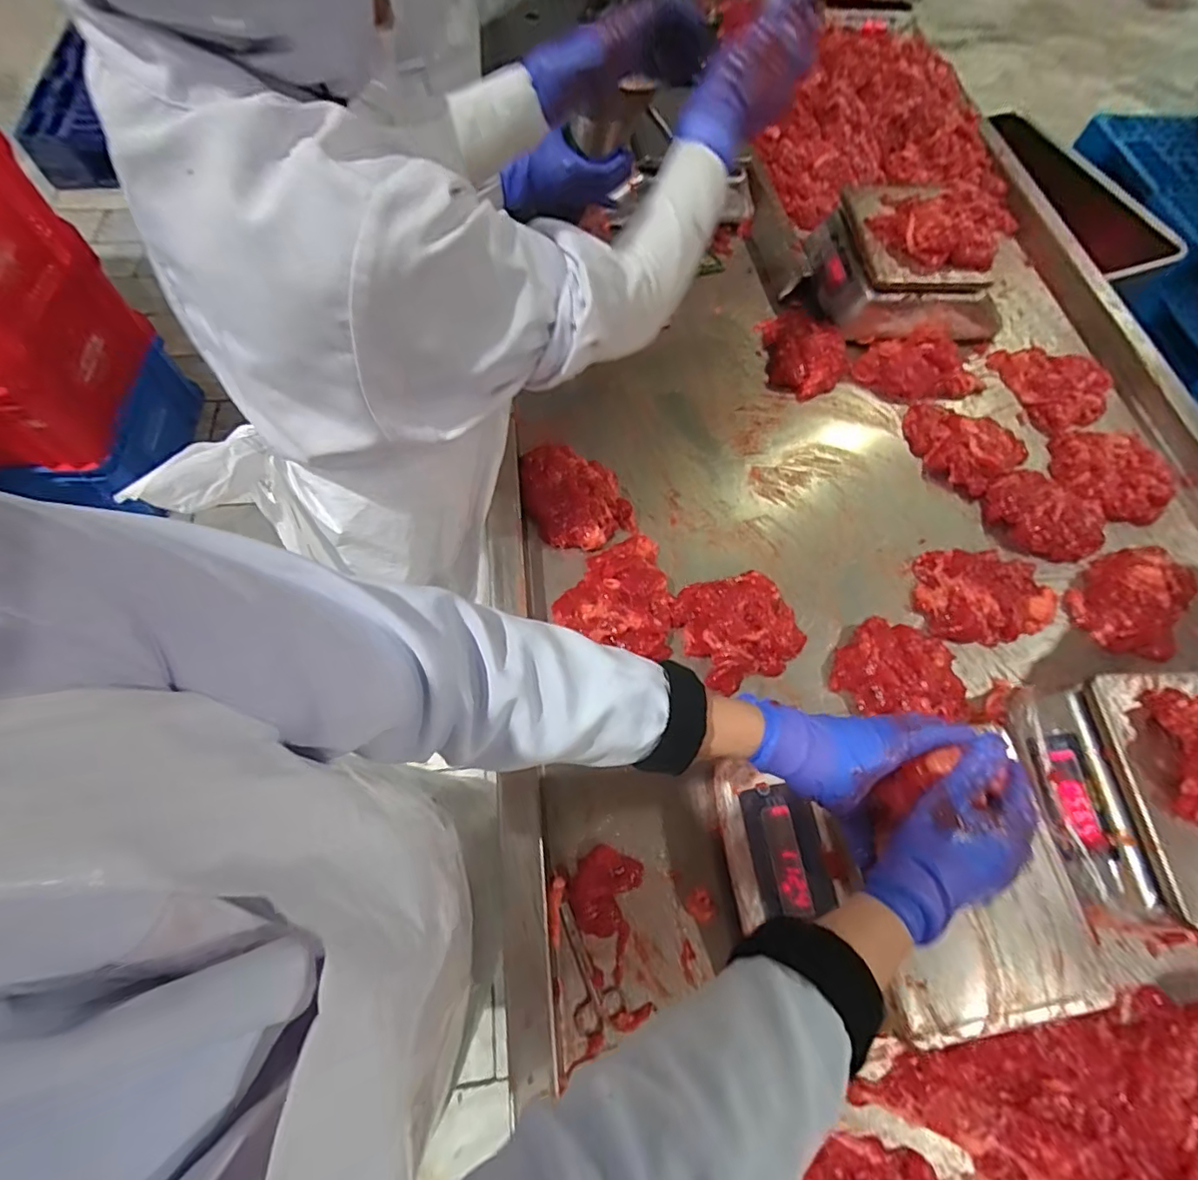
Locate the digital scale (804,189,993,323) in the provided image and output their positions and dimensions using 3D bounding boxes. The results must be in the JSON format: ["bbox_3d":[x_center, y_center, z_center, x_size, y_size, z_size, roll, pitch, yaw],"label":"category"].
[{"bbox_3d":[0.462,-0.529,0.879,0.226,0.093,0.220,0,64,-3],"label":"digital scale"}]

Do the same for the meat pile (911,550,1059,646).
[{"bbox_3d":[0.494,0.007,0.700,0.176,0.030,0.119,1,64,-2],"label":"meat pile"}]

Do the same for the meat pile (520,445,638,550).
[{"bbox_3d":[-0.034,-0.117,0.702,0.117,0.050,0.145,-28,69,-15],"label":"meat pile"}]

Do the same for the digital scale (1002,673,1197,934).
[{"bbox_3d":[0.566,0.205,0.562,0.209,0.114,0.230,0,64,-3],"label":"digital scale"}]

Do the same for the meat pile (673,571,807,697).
[{"bbox_3d":[0.162,0.044,0.646,0.127,0.034,0.122,-19,67,-12],"label":"meat pile"}]

